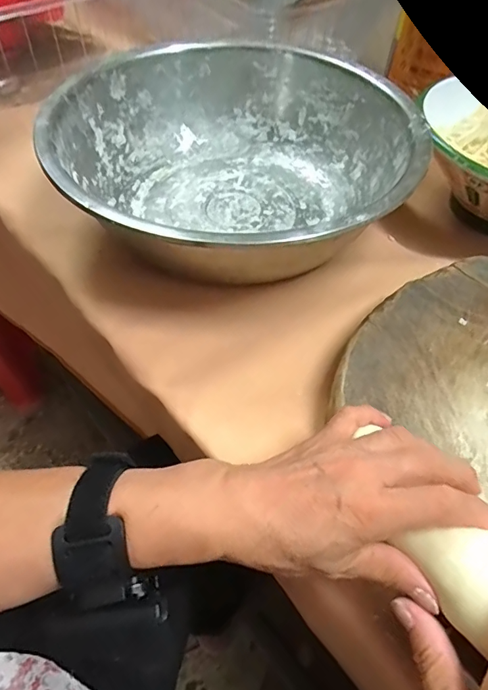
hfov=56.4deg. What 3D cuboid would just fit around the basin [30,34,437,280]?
[{"bbox_3d":[-0.009,-0.176,0.452,0.323,0.106,0.319,2,53,-2],"label":"basin"}]

